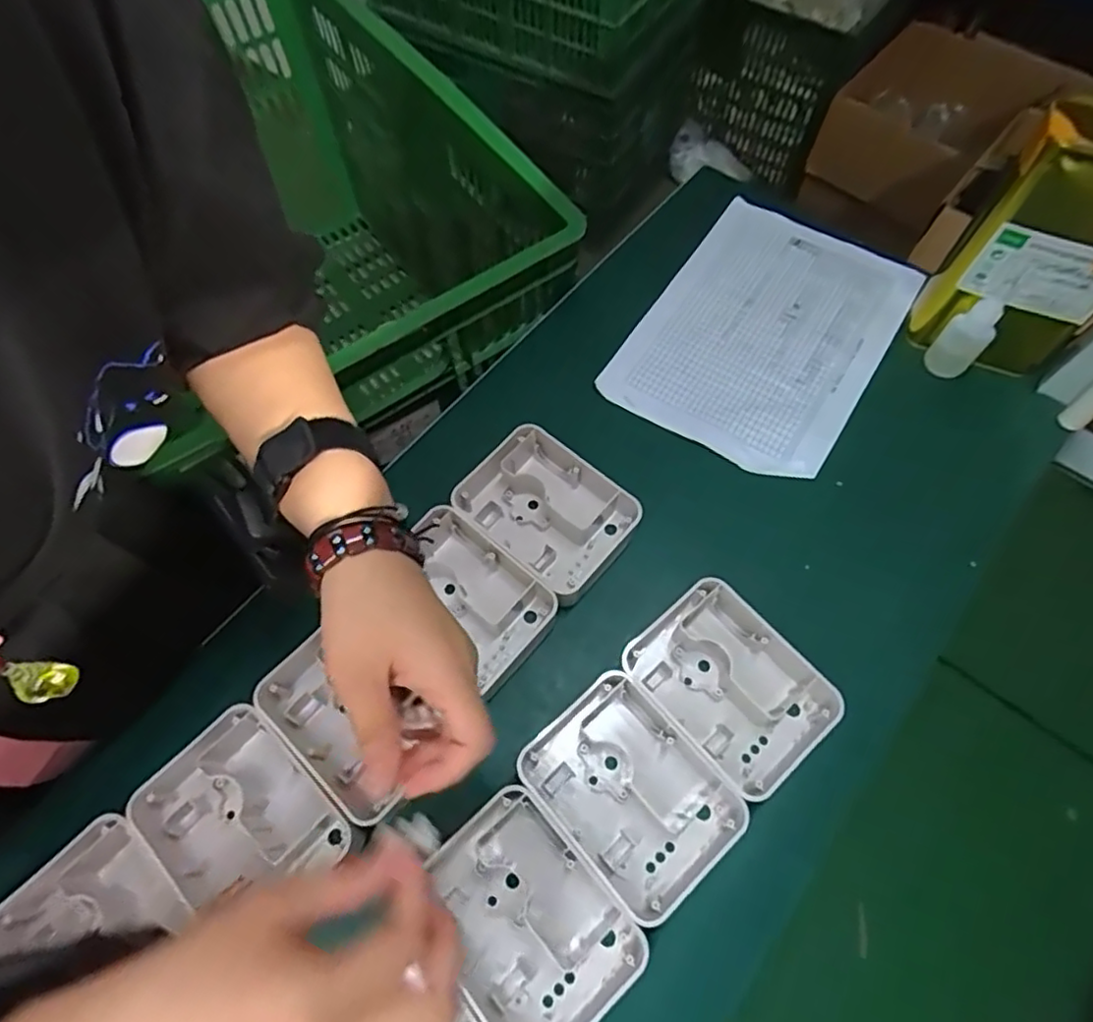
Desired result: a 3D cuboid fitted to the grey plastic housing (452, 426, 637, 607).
[{"bbox_3d":[0.000,0.000,0.508,0.135,0.037,0.102,37,70,17],"label":"grey plastic housing"}]

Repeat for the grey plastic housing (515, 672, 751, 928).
[{"bbox_3d":[0.055,0.185,0.419,0.100,0.034,0.131,-39,69,-16],"label":"grey plastic housing"}]

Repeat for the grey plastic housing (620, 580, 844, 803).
[{"bbox_3d":[0.126,0.124,0.446,0.099,0.041,0.129,-39,69,-16],"label":"grey plastic housing"}]

